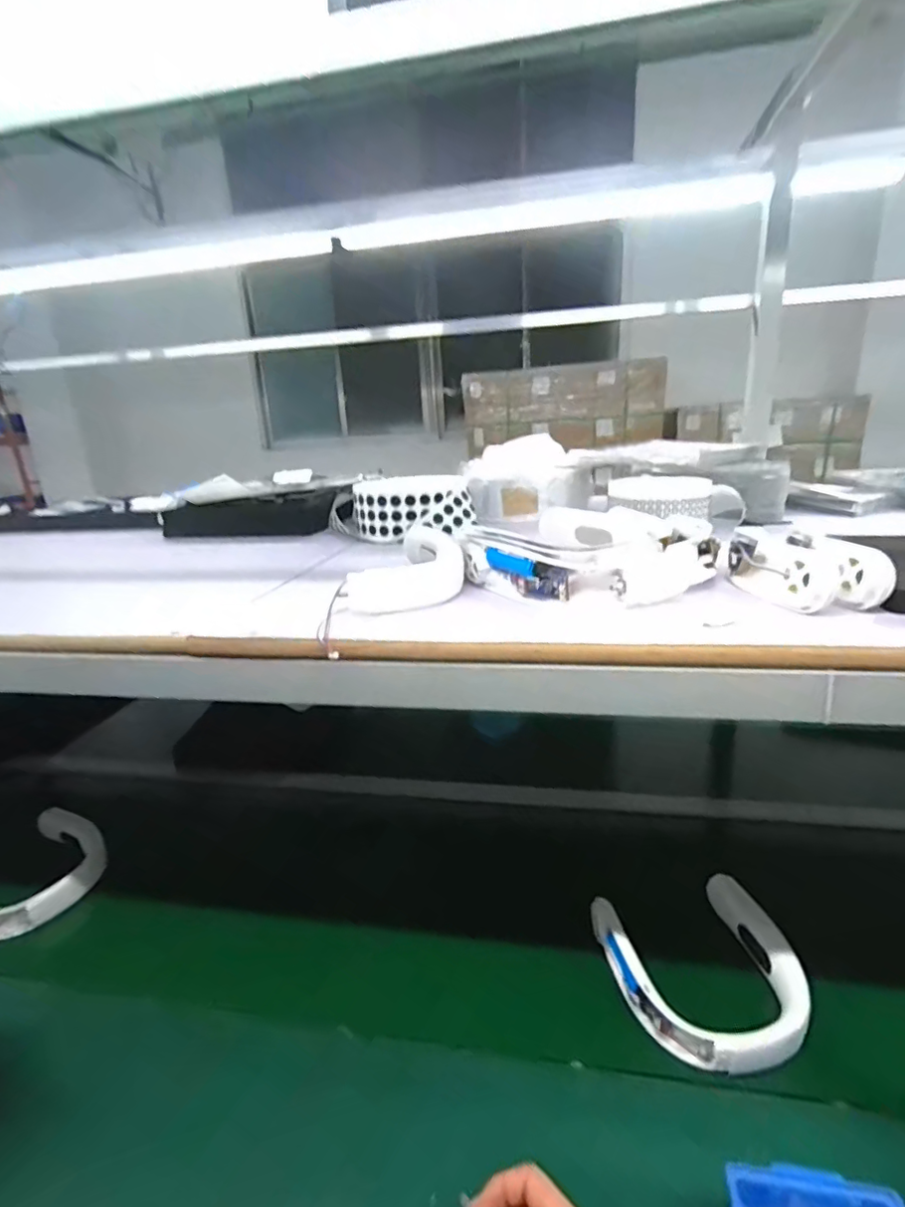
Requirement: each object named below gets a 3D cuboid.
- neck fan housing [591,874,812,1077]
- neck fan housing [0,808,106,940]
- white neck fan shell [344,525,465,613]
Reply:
[{"bbox_3d":[0.288,0.411,0.643,0.201,0.048,0.194,-6,18,-8],"label":"neck fan housing"},{"bbox_3d":[-0.615,0.392,0.816,0.163,0.063,0.185,7,21,28],"label":"neck fan housing"},{"bbox_3d":[-0.035,-0.034,0.587,0.086,0.055,0.173,2,19,15],"label":"white neck fan shell"}]

